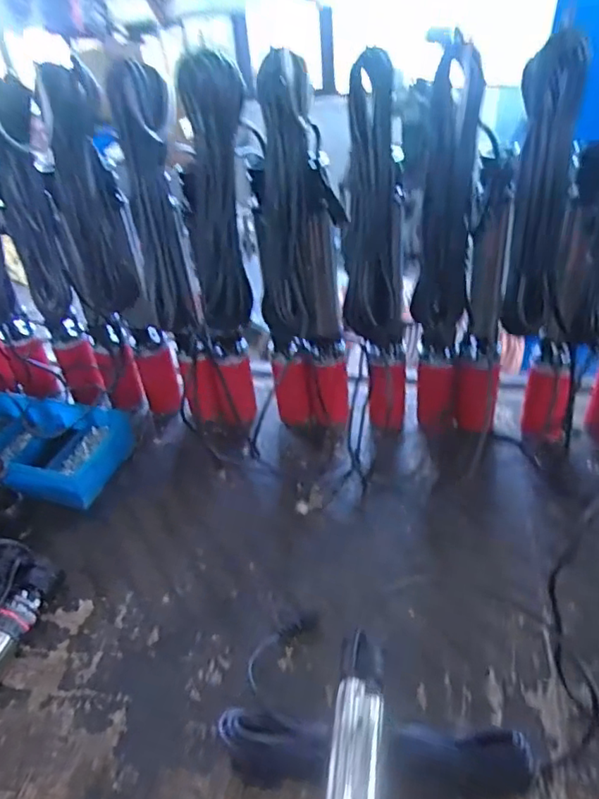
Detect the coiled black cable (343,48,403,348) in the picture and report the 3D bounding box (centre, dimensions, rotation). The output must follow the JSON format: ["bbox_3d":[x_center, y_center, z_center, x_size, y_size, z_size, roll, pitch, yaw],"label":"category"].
[{"bbox_3d":[0.093,-0.235,0.710,0.070,0.327,0.068,0,36,9],"label":"coiled black cable"}]

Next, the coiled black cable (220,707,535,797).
[{"bbox_3d":[0.079,0.402,0.632,0.336,0.069,0.058,0,36,10],"label":"coiled black cable"}]

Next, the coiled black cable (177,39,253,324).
[{"bbox_3d":[-0.104,-0.264,0.753,0.101,0.325,0.090,-9,35,-3],"label":"coiled black cable"}]

